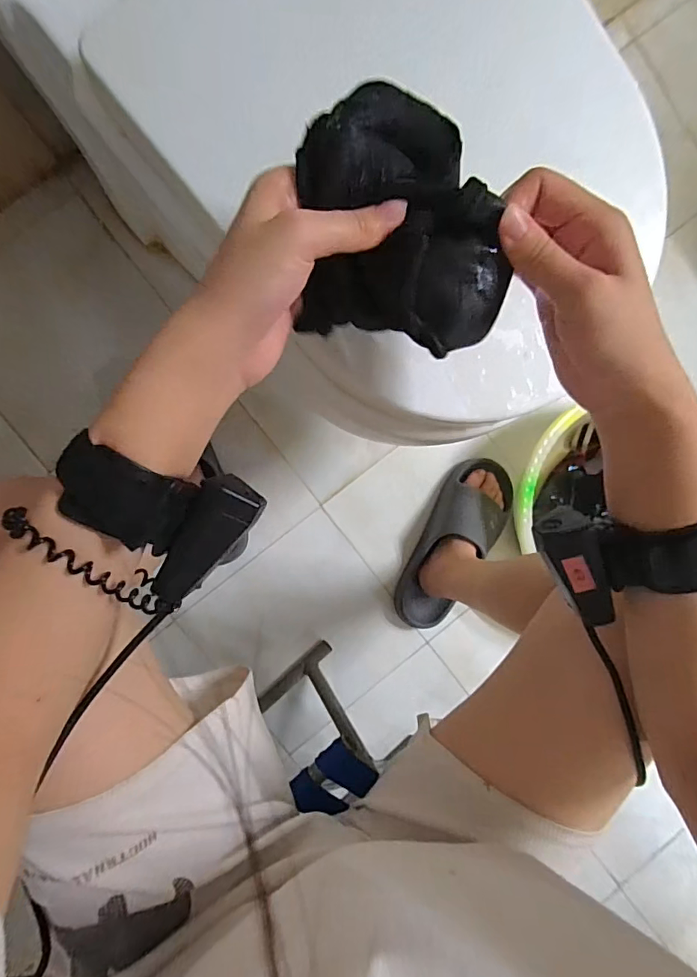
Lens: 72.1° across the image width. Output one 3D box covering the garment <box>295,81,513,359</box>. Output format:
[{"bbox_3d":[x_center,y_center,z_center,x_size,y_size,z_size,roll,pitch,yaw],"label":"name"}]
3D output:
[{"bbox_3d":[0.026,-0.130,0.234,0.097,0.040,0.118,-1,93,-9],"label":"garment"}]

